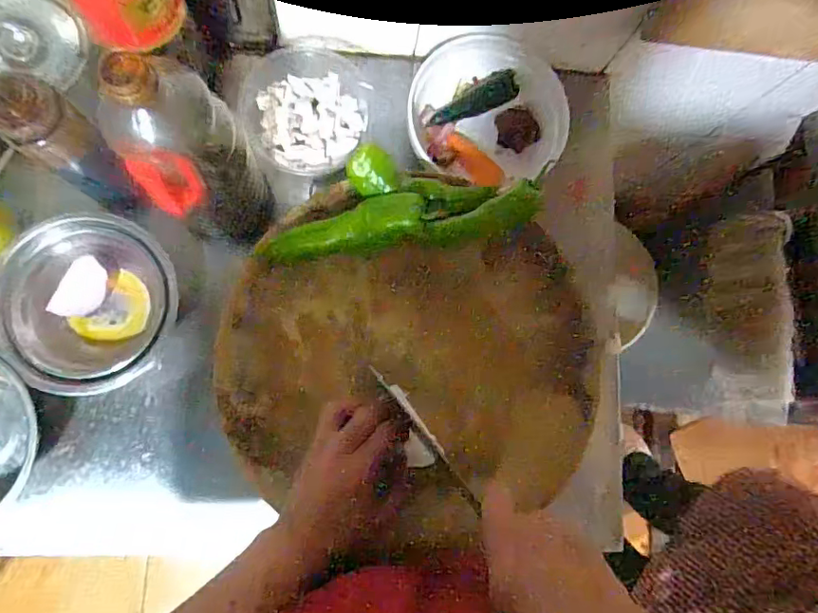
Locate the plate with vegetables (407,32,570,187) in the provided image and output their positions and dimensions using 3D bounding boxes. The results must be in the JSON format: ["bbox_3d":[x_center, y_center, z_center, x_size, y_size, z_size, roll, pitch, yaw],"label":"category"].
[{"bbox_3d":[0.090,-0.237,0.624,0.176,0.058,0.169,1,84,-5],"label":"plate with vegetables"}]

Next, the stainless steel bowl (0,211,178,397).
[{"bbox_3d":[-0.336,-0.008,0.552,0.158,0.067,0.173,1,84,-5],"label":"stainless steel bowl"}]

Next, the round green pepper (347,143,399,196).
[{"bbox_3d":[-0.034,-0.130,0.516,0.048,0.038,0.042,-5,85,-6],"label":"round green pepper"}]

